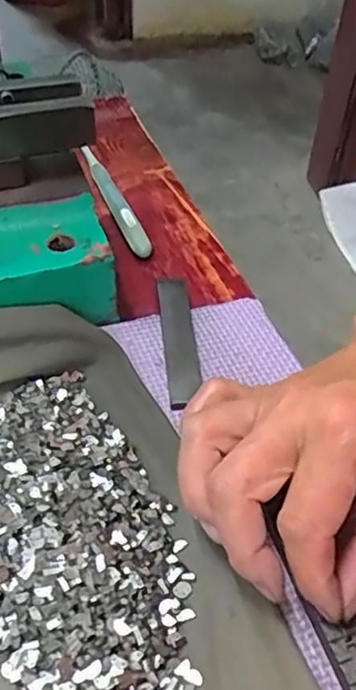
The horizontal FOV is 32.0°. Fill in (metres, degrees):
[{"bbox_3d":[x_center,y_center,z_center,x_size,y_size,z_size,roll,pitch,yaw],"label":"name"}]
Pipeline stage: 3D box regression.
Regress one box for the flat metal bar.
[{"bbox_3d":[0.001,-0.005,0.353,0.018,0.004,0.097,-2,48,-6],"label":"flat metal bar"}]

